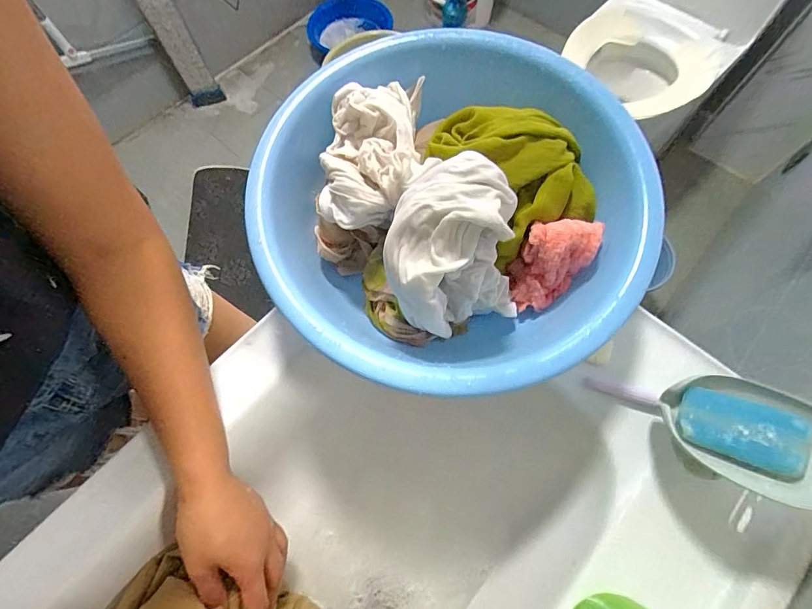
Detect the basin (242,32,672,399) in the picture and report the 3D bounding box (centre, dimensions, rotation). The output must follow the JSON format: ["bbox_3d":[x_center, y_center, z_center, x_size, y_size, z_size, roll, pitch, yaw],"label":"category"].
[{"bbox_3d":[0.028,-0.089,0.362,0.319,0.138,0.330,12,69,7],"label":"basin"}]

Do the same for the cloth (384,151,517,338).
[{"bbox_3d":[0.031,-0.046,0.332,0.105,0.124,0.117,-25,70,-7],"label":"cloth"}]

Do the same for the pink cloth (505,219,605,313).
[{"bbox_3d":[0.129,-0.036,0.366,0.057,0.091,0.030,20,37,2],"label":"pink cloth"}]

